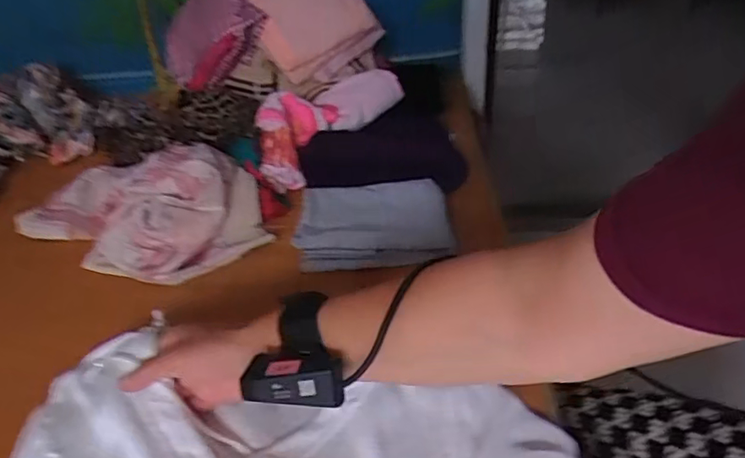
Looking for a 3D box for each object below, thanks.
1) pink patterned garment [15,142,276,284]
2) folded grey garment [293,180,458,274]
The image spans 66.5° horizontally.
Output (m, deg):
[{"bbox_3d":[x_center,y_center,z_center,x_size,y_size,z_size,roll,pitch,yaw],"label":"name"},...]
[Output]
[{"bbox_3d":[-0.284,-0.036,0.709,0.314,0.087,0.182,11,39,20],"label":"pink patterned garment"},{"bbox_3d":[0.000,-0.008,0.680,0.176,0.031,0.127,-5,36,-1],"label":"folded grey garment"}]

